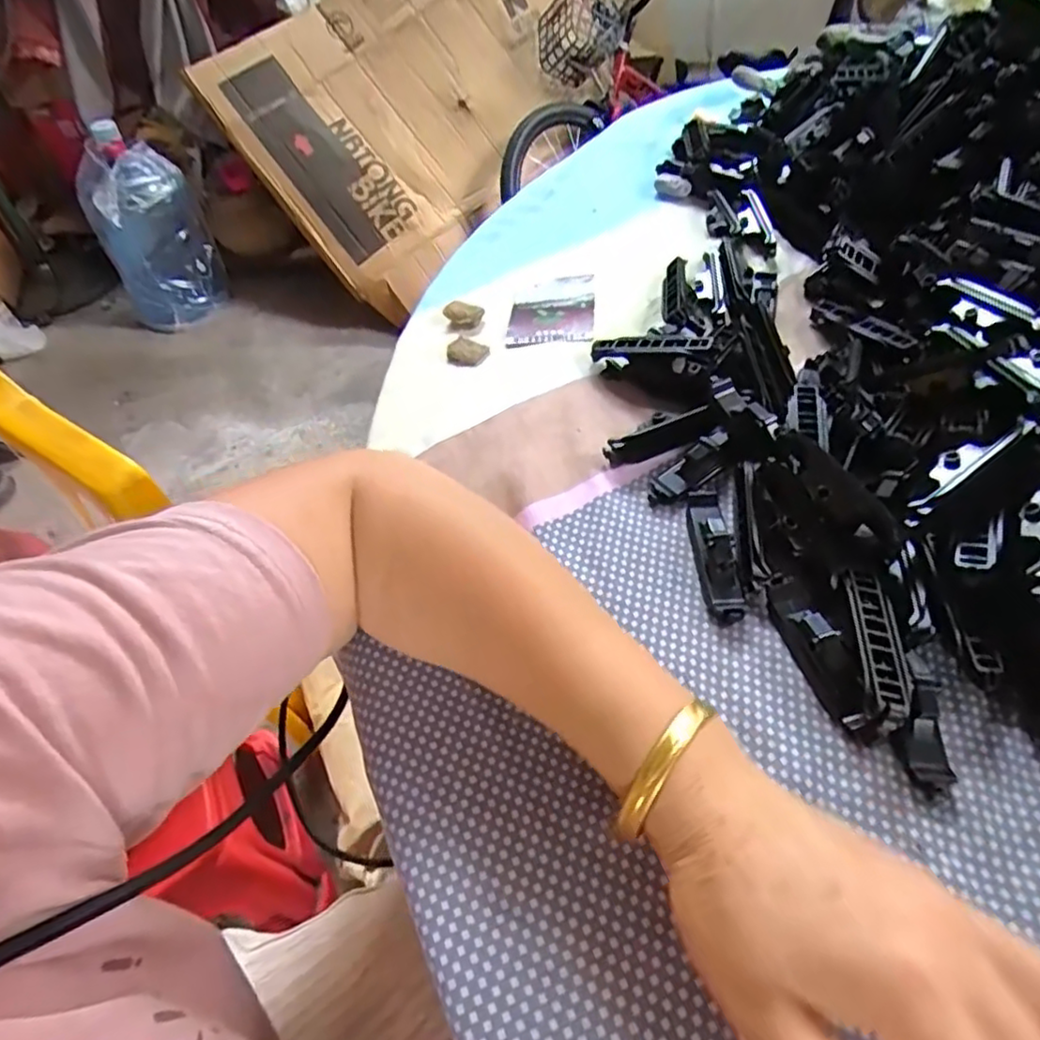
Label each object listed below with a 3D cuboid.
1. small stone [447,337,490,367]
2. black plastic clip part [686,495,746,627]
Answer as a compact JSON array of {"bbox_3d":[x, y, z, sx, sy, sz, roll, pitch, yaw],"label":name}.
[{"bbox_3d":[-0.037,-0.114,0.451,0.026,0.012,0.020,28,59,24],"label":"small stone"},{"bbox_3d":[0.098,0.015,0.329,0.018,0.015,0.077,-4,52,3],"label":"black plastic clip part"}]

